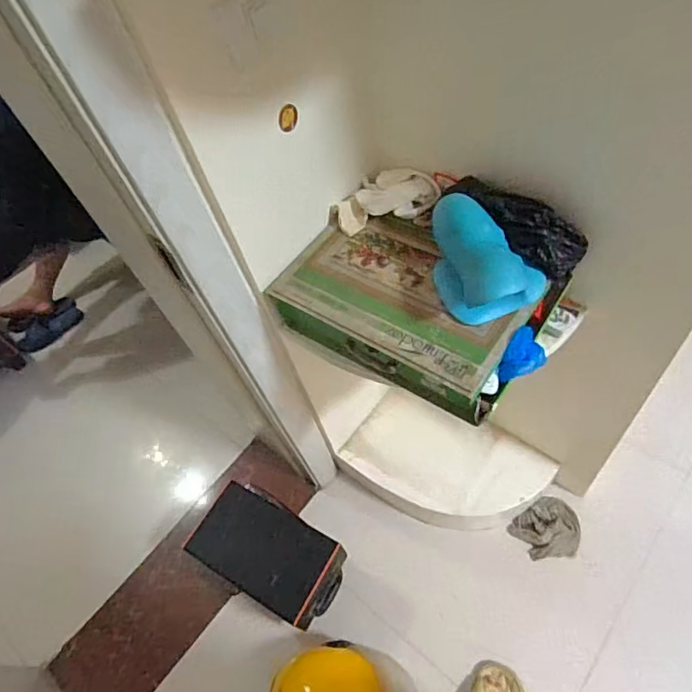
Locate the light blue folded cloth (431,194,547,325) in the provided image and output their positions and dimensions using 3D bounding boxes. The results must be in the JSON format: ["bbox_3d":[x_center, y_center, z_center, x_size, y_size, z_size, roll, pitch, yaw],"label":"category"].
[{"bbox_3d":[0.207,-0.128,0.741,0.126,0.130,0.152,-10,41,-15],"label":"light blue folded cloth"}]

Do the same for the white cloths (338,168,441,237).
[{"bbox_3d":[0.072,-0.253,0.879,0.162,0.086,0.087,3,39,0],"label":"white cloths"}]

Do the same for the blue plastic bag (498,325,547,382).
[{"bbox_3d":[0.252,0.016,0.714,0.050,0.066,0.050,23,44,23],"label":"blue plastic bag"}]

